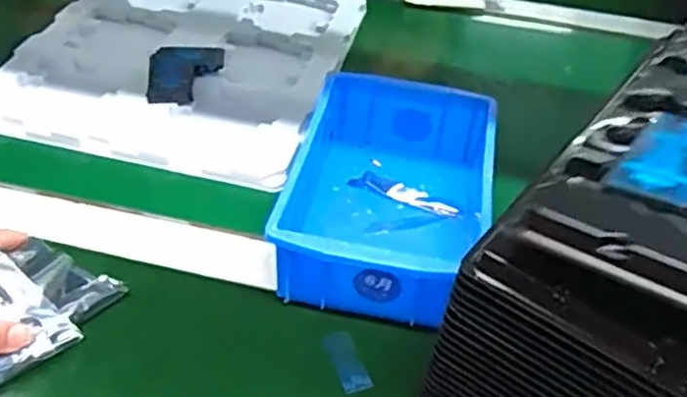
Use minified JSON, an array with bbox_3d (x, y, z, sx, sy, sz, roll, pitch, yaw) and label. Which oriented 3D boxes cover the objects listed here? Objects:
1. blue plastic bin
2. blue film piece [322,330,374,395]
[{"bbox_3d":[0.033,-0.006,0.496,0.130,0.064,0.197,9,42,4],"label":"blue plastic bin"},{"bbox_3d":[0.002,0.098,0.427,0.019,0.004,0.040,-15,46,-20],"label":"blue film piece"}]

